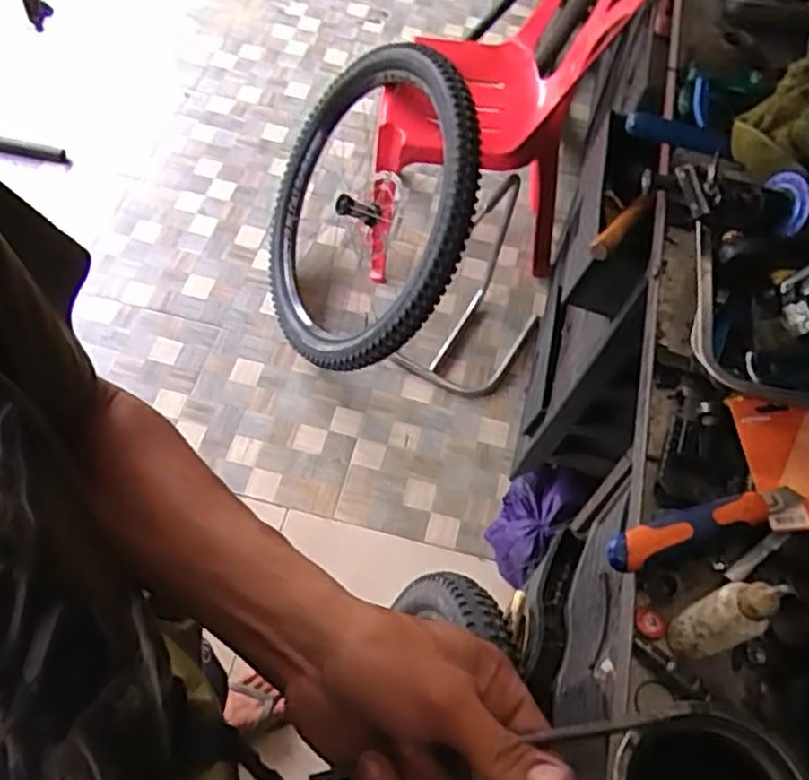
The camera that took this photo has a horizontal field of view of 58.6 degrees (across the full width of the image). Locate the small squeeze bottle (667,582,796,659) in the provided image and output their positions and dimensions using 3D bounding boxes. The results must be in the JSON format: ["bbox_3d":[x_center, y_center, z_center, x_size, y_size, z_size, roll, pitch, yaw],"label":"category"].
[{"bbox_3d":[0.242,0.174,0.545,0.036,0.127,0.038,2,59,-3],"label":"small squeeze bottle"}]

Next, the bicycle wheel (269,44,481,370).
[{"bbox_3d":[-0.112,-0.374,1.566,0.073,0.705,0.653,7,83,-40],"label":"bicycle wheel"}]

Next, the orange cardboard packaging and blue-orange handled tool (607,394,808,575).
[{"bbox_3d":[0.363,0.093,0.633,0.359,0.044,0.173,8,59,0],"label":"orange cardboard packaging and blue-orange handled tool"}]

